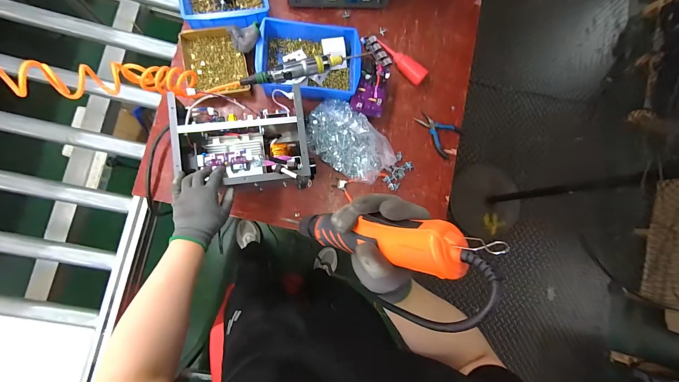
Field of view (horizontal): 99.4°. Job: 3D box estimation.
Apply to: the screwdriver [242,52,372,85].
[{"bbox_3d":[-0.077,-0.298,0.701,0.315,0.033,0.035,-17,86,-8],"label":"screwdriver"}]

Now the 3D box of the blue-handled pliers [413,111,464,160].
[{"bbox_3d":[0.291,-0.171,0.813,0.094,0.021,0.145,-33,89,-9],"label":"blue-handled pliers"}]

